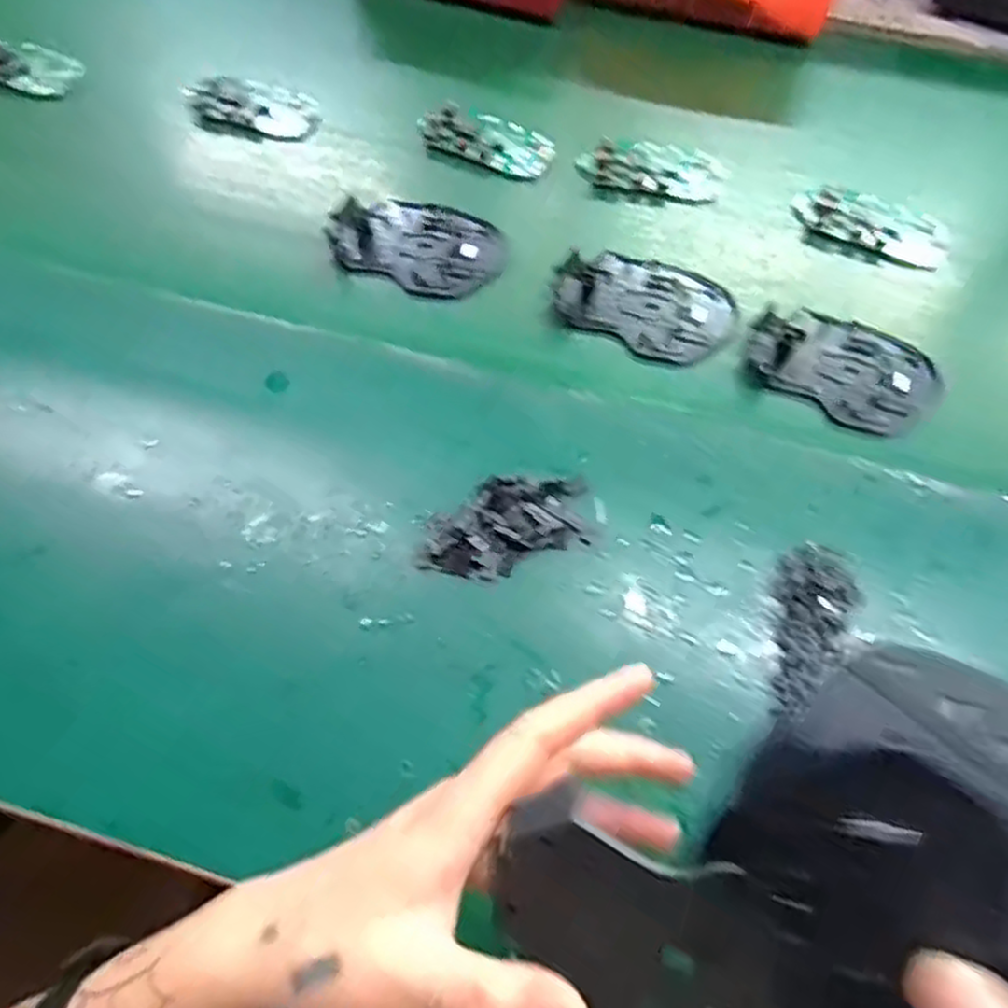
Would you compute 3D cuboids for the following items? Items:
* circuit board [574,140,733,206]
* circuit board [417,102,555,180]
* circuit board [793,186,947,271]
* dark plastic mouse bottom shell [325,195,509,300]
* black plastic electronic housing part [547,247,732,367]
[{"bbox_3d":[0.105,-0.238,0.520,0.100,0.008,0.054,12,65,3],"label":"circuit board"},{"bbox_3d":[-0.010,-0.265,0.530,0.096,0.013,0.051,24,66,8],"label":"circuit board"},{"bbox_3d":[0.251,-0.192,0.502,0.100,0.015,0.044,22,66,7],"label":"circuit board"},{"bbox_3d":[-0.057,-0.177,0.494,0.116,0.015,0.072,21,66,7],"label":"dark plastic mouse bottom shell"},{"bbox_3d":[0.089,-0.130,0.470,0.112,0.008,0.071,25,67,9],"label":"black plastic electronic housing part"}]

